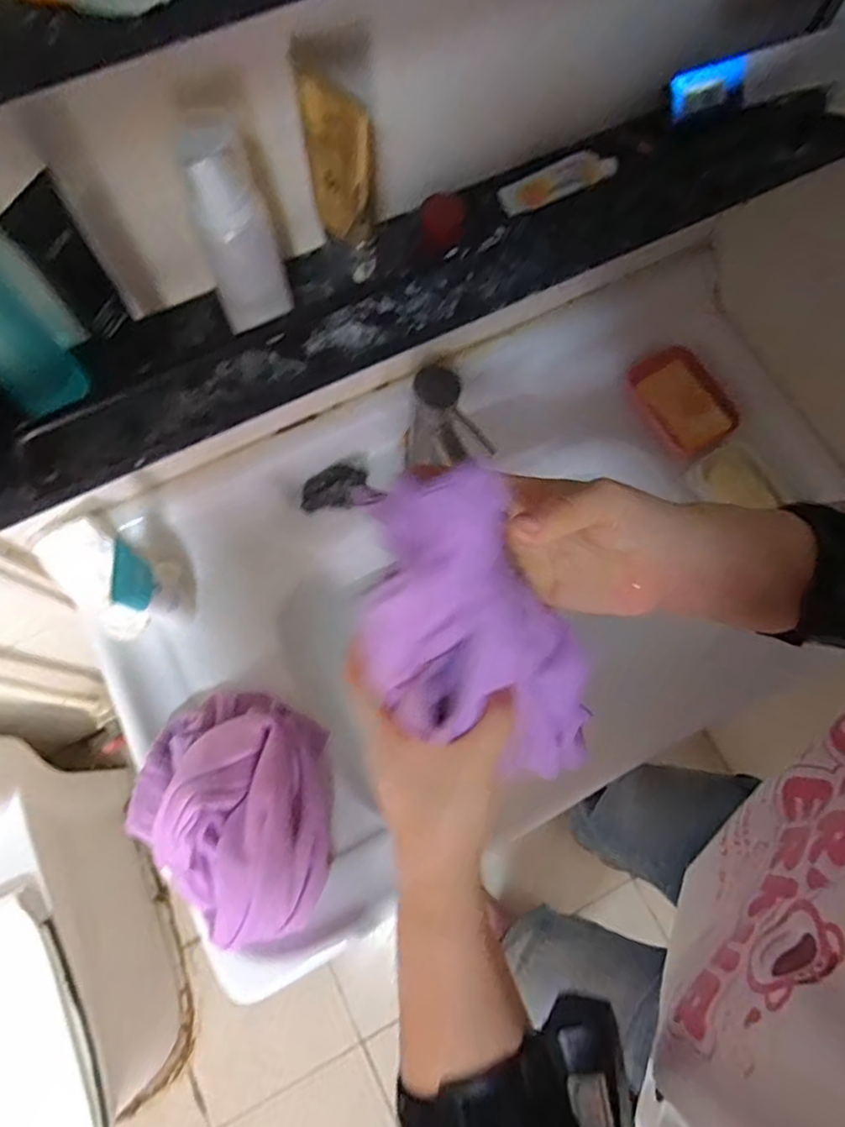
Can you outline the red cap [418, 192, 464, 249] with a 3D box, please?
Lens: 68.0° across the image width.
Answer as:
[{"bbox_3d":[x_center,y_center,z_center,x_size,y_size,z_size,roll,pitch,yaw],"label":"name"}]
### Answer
[{"bbox_3d":[0.014,-0.244,0.445,0.030,0.026,0.025,-6,74,-3],"label":"red cap"}]

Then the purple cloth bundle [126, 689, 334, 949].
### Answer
[{"bbox_3d":[-0.159,0.212,0.562,0.207,0.117,0.166,42,77,10],"label":"purple cloth bundle"}]

